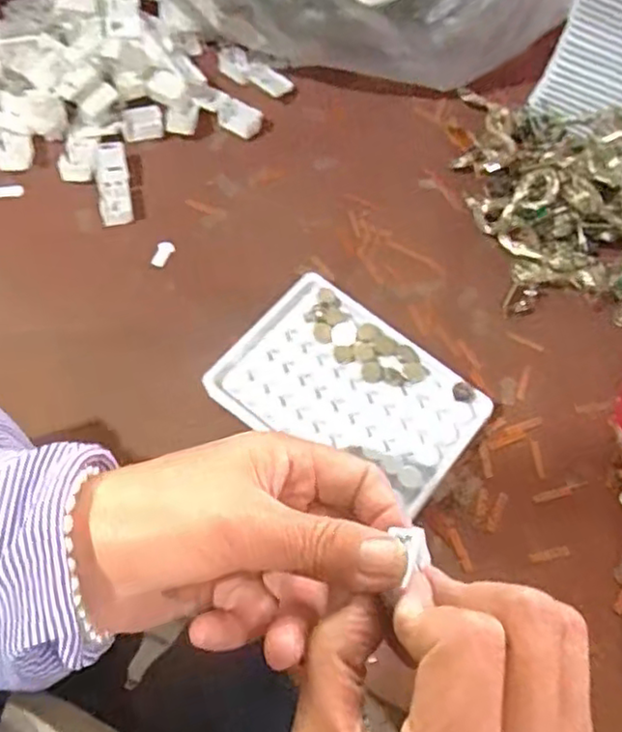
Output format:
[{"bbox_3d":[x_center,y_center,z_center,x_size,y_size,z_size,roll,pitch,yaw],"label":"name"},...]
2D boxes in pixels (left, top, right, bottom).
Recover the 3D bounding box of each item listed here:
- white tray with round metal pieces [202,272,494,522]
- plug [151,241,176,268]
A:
[{"bbox_3d":[0.021,0.017,0.359,0.132,0.021,0.094,37,68,15],"label":"white tray with round metal pieces"},{"bbox_3d":[-0.092,-0.070,0.406,0.009,0.004,0.020,16,65,6],"label":"plug"}]

